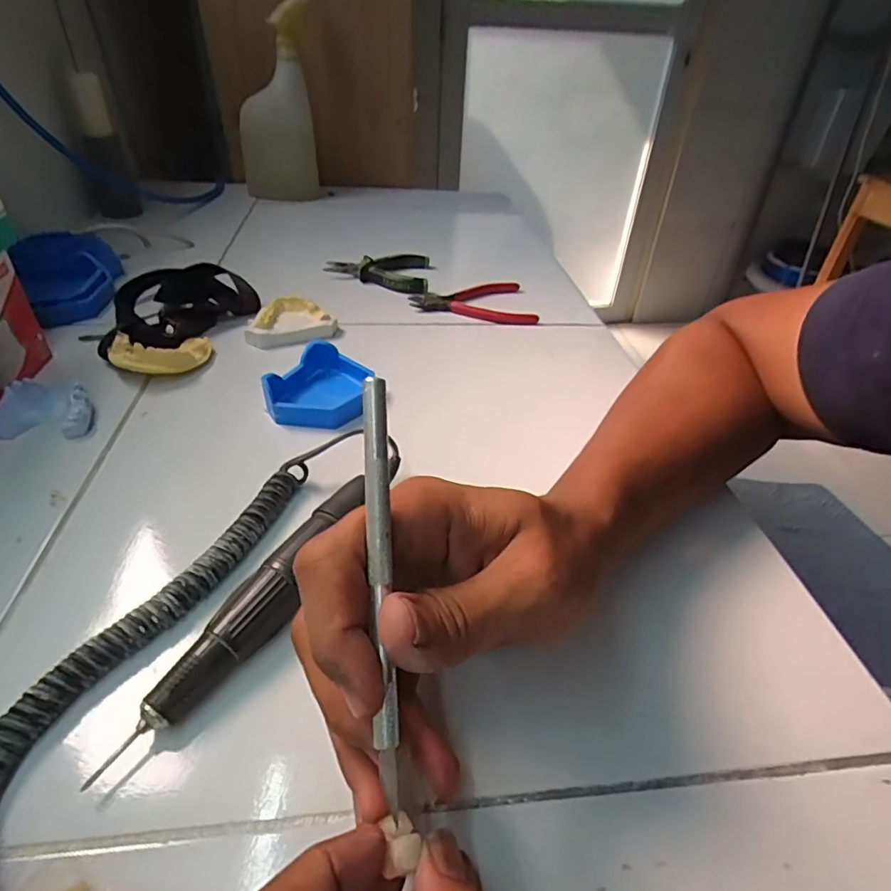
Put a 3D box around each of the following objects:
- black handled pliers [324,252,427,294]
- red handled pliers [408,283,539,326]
[{"bbox_3d":[-0.074,-0.195,0.600,0.110,0.016,0.096,5,39,-1],"label":"black handled pliers"},{"bbox_3d":[0.026,-0.148,0.558,0.119,0.012,0.086,-3,40,-10],"label":"red handled pliers"}]

